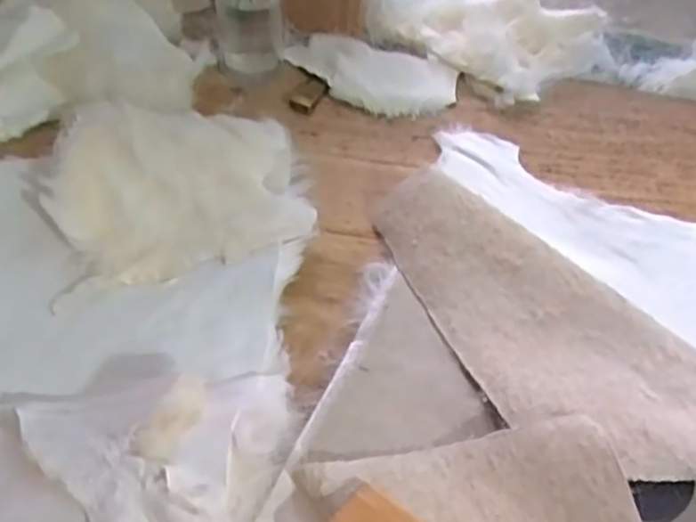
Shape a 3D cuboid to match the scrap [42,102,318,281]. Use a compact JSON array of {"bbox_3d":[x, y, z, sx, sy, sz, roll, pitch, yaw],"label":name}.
[{"bbox_3d":[-0.124,-0.061,0.535,0.190,0.055,0.161,1,48,-6],"label":"scrap"}]

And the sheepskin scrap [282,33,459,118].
[{"bbox_3d":[0.022,-0.180,0.680,0.165,0.023,0.085,10,48,2],"label":"sheepskin scrap"}]

